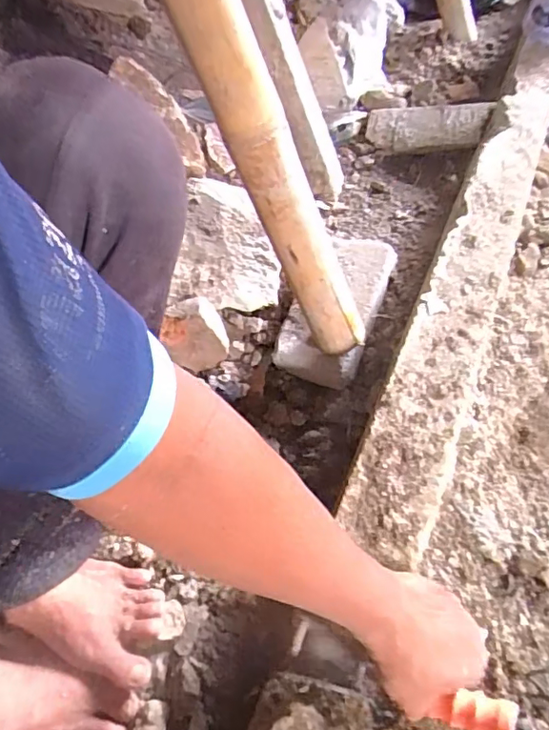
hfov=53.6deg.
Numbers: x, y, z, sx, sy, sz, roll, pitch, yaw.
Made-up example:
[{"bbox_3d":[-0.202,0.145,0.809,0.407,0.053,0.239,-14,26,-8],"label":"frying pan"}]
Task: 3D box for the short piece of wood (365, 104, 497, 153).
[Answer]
[{"bbox_3d":[0.226,-0.351,0.806,0.175,0.063,0.025,10,17,28],"label":"short piece of wood"}]

